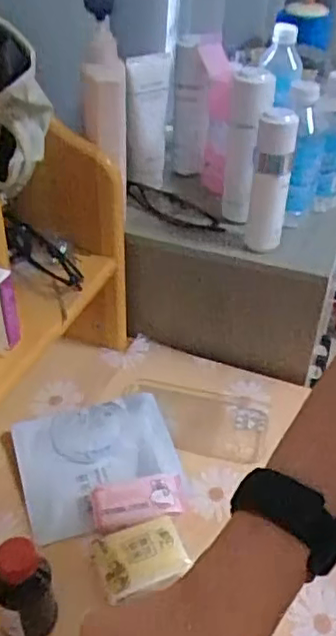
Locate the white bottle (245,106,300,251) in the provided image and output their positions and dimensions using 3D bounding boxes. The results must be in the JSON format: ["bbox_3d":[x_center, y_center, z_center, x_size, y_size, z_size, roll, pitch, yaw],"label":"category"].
[{"bbox_3d":[0.104,-0.136,0.630,0.034,0.144,0.037,17,41,16],"label":"white bottle"}]

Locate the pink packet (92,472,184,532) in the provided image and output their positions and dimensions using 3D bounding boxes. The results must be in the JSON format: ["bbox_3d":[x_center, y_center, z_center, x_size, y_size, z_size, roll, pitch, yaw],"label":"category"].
[{"bbox_3d":[-0.027,0.172,0.583,0.085,0.023,0.040,-9,40,-15],"label":"pink packet"}]

